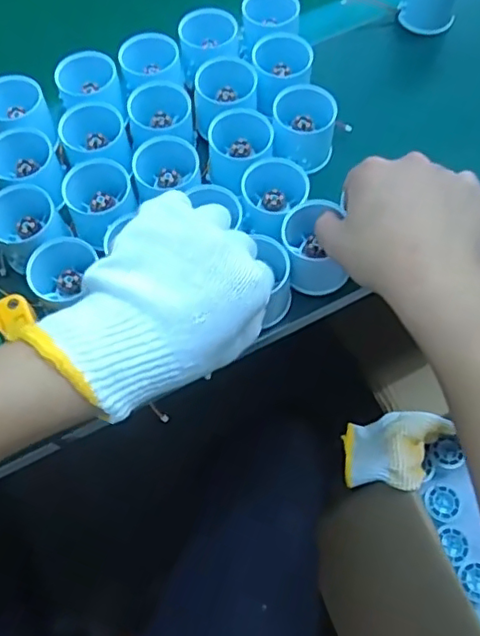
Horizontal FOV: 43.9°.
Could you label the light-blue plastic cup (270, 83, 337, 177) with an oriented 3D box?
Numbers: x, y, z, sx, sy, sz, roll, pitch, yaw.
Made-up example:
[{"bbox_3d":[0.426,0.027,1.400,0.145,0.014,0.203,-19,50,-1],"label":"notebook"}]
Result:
[{"bbox_3d":[0.053,-0.157,0.499,0.049,0.046,0.055,2,65,2],"label":"light-blue plastic cup"}]

